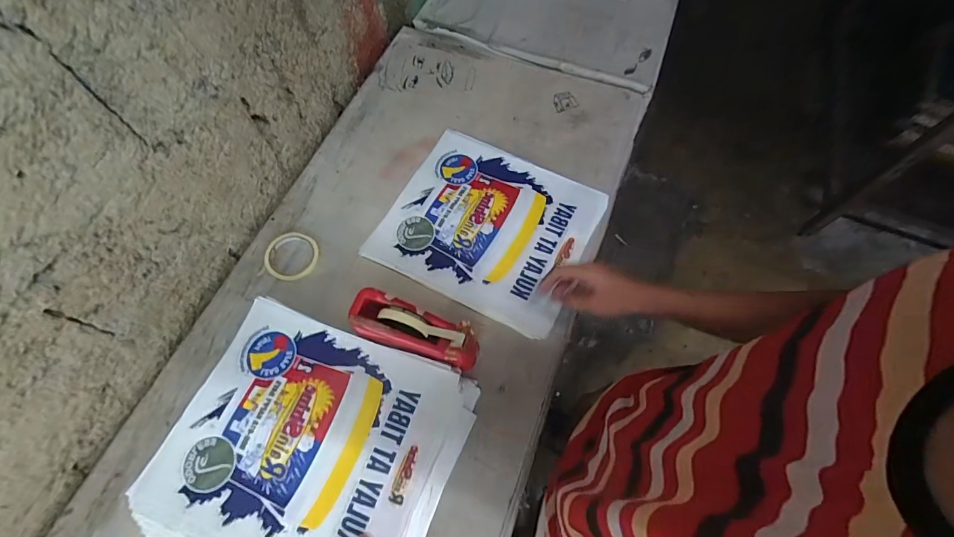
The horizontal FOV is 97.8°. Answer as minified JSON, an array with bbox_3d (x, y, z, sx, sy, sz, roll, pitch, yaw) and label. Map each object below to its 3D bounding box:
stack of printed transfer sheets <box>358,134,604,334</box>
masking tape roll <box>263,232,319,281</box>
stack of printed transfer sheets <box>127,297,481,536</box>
[{"bbox_3d":[0.019,-0.086,0.798,0.369,0.020,0.322,24,69,13],"label":"stack of printed transfer sheets"},{"bbox_3d":[-0.342,-0.024,0.772,0.092,0.023,0.095,-1,66,2],"label":"masking tape roll"},{"bbox_3d":[-0.241,0.266,0.626,0.404,0.049,0.343,17,68,10],"label":"stack of printed transfer sheets"}]

